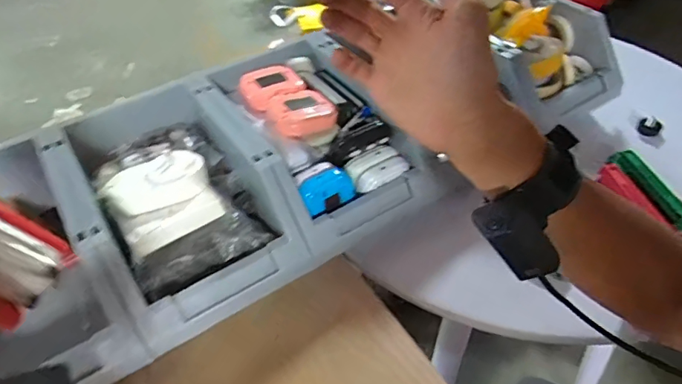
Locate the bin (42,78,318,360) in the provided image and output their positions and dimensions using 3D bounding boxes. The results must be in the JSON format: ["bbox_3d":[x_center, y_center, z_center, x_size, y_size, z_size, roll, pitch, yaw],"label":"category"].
[{"bbox_3d":[-0.163,-0.002,0.472,0.156,0.078,0.258,-28,51,-21],"label":"bin"}]

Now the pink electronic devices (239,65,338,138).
[{"bbox_3d":[-0.059,-0.103,0.527,0.068,0.019,0.116,-28,51,-21],"label":"pink electronic devices"}]

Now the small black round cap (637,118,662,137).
[{"bbox_3d":[0.385,-0.081,0.608,0.015,0.019,0.024,-37,55,-27],"label":"small black round cap"}]

